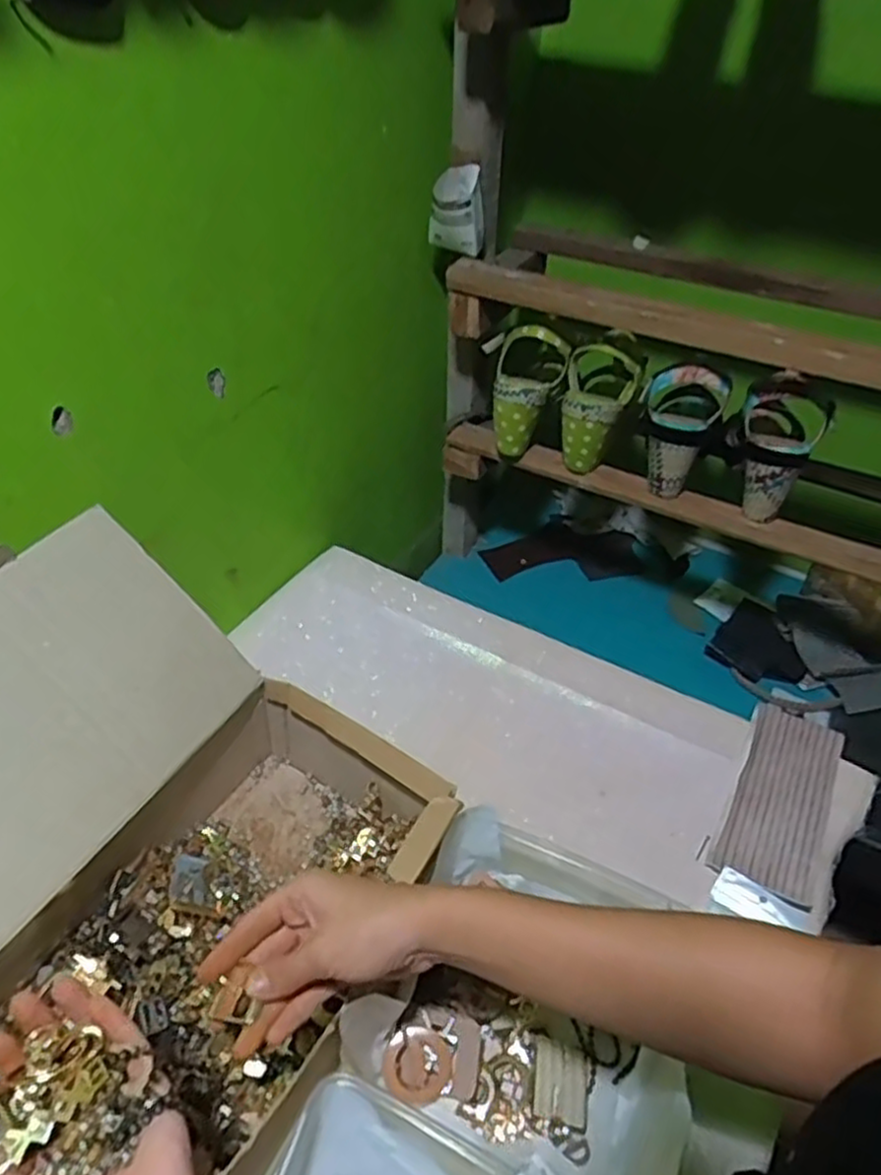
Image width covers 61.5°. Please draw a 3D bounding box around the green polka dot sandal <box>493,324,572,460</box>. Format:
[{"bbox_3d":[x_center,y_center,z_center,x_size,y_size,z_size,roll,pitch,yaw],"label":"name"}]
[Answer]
[{"bbox_3d":[0.089,-0.219,0.834,0.075,0.143,0.064,22,21,20],"label":"green polka dot sandal"}]

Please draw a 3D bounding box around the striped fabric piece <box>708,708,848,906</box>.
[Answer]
[{"bbox_3d":[0.304,0.187,0.651,0.088,0.035,0.179,21,46,20],"label":"striped fabric piece"}]

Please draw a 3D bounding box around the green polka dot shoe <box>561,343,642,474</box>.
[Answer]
[{"bbox_3d":[0.173,-0.198,0.815,0.076,0.126,0.078,10,41,8],"label":"green polka dot shoe"}]

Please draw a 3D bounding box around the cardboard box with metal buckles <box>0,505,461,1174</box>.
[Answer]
[{"bbox_3d":[-0.211,0.167,0.495,0.324,0.236,0.327,23,46,22],"label":"cardboard box with metal buckles"}]

